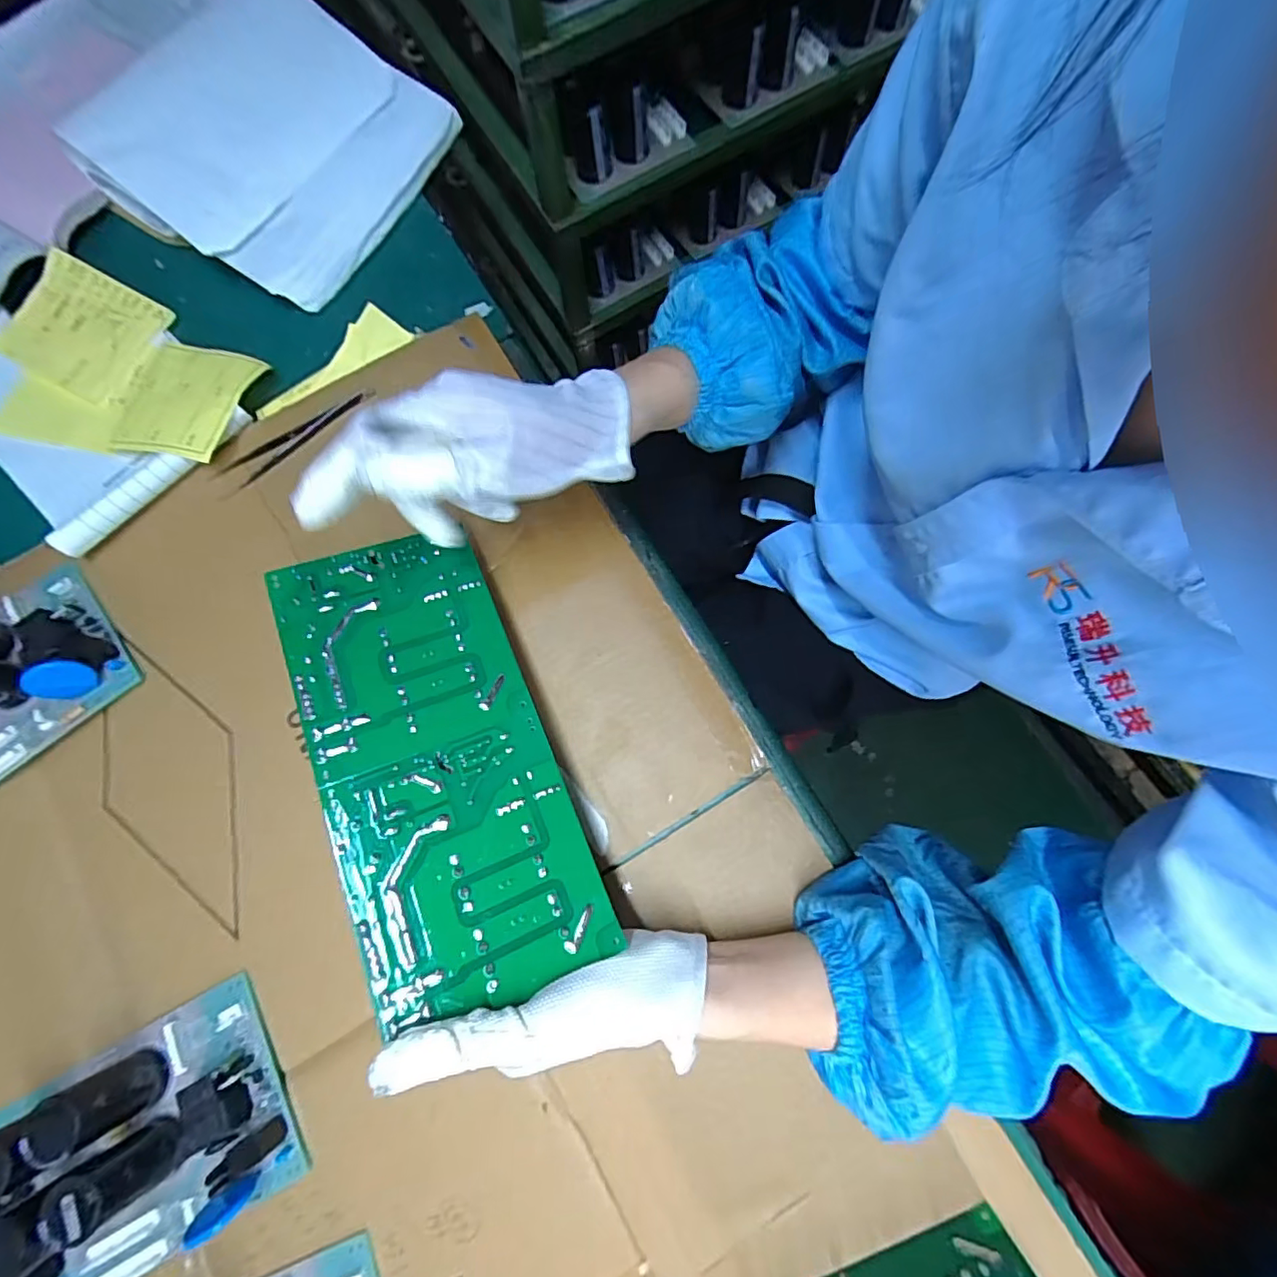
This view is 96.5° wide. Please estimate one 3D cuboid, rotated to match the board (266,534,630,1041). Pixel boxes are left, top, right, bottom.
[{"bbox_3d":[-0.108,0.056,0.299,0.110,0.004,0.247,-20,72,-19],"label":"board"}]

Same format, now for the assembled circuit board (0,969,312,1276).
[{"bbox_3d":[-0.315,0.297,0.289,0.248,0.056,0.110,-29,77,-5],"label":"assembled circuit board"}]

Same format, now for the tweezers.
[{"bbox_3d":[-0.247,-0.145,0.409,0.125,0.008,0.022,-36,78,-7],"label":"tweezers"}]

